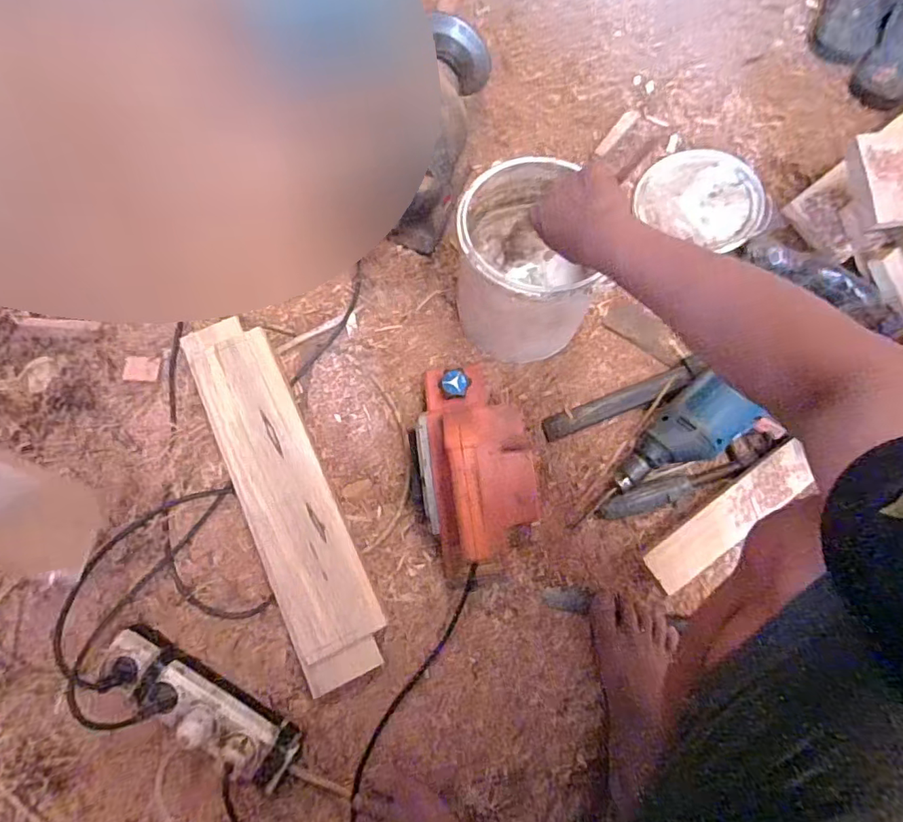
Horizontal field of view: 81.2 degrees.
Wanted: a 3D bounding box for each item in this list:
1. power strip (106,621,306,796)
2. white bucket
[{"bbox_3d":[-0.283,0.330,0.591,0.240,0.050,0.071,35,80,9],"label":"power strip"},{"bbox_3d":[0.089,-0.178,0.658,0.163,0.188,0.181,-31,75,-7],"label":"white bucket"}]

